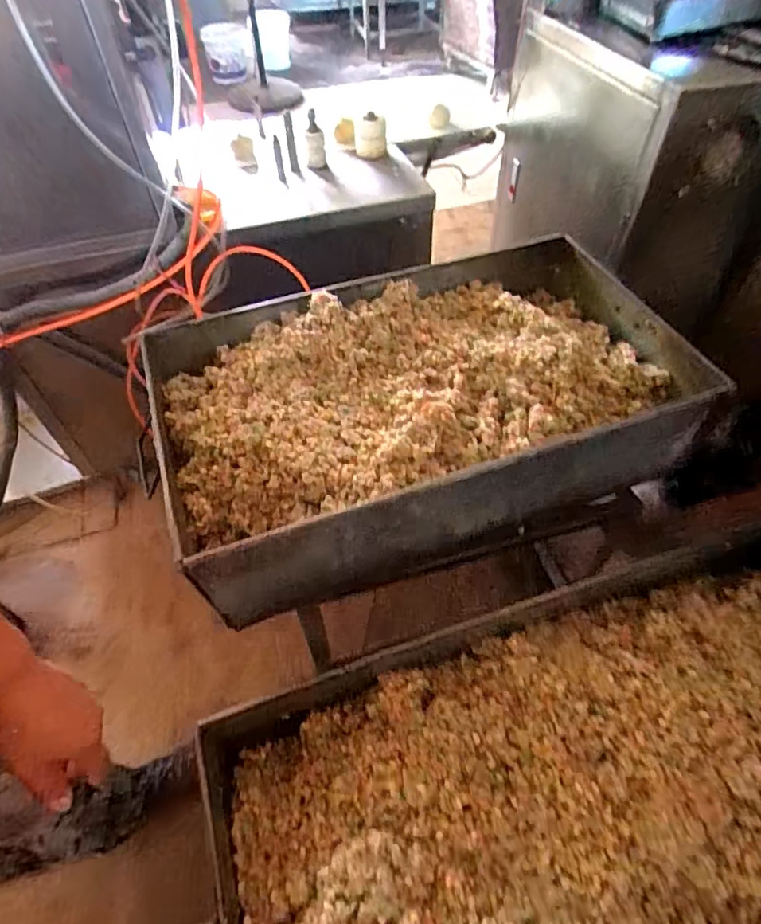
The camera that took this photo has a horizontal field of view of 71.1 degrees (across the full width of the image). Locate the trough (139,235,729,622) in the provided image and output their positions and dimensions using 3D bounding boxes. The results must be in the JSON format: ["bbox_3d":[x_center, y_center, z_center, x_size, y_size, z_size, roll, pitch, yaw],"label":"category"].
[{"bbox_3d":[0.068,-0.087,0.835,0.759,0.193,0.423,-17,52,-12],"label":"trough"}]

